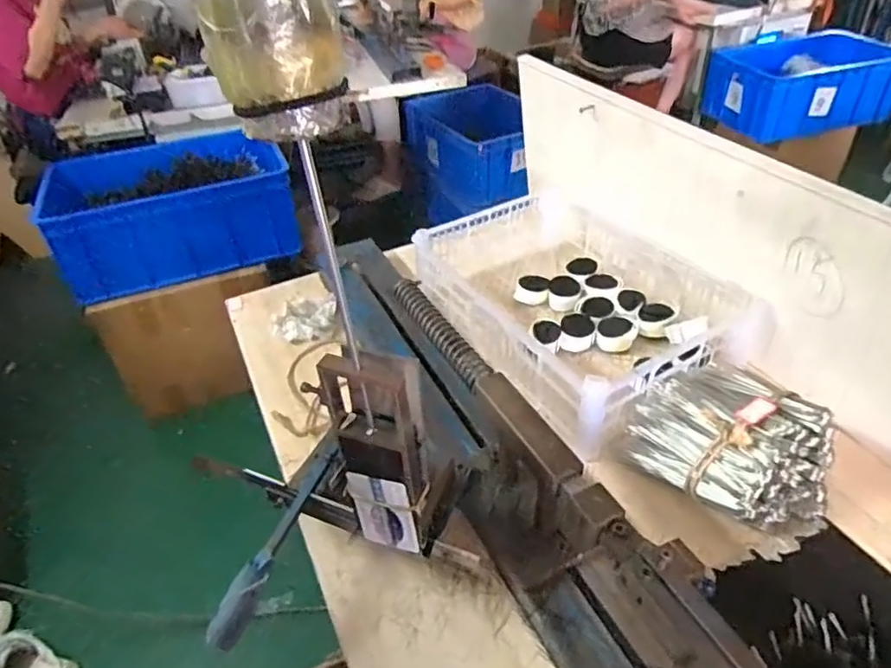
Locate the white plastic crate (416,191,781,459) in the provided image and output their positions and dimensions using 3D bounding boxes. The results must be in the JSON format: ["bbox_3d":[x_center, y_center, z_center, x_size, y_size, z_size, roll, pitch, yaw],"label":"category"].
[{"bbox_3d":[0.159,-0.057,0.837,0.287,0.110,0.450,-21,41,-20],"label":"white plastic crate"}]

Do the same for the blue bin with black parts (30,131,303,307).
[{"bbox_3d":[-0.761,-0.344,1.639,0.598,0.306,0.379,-25,42,-24],"label":"blue bin with black parts"}]

